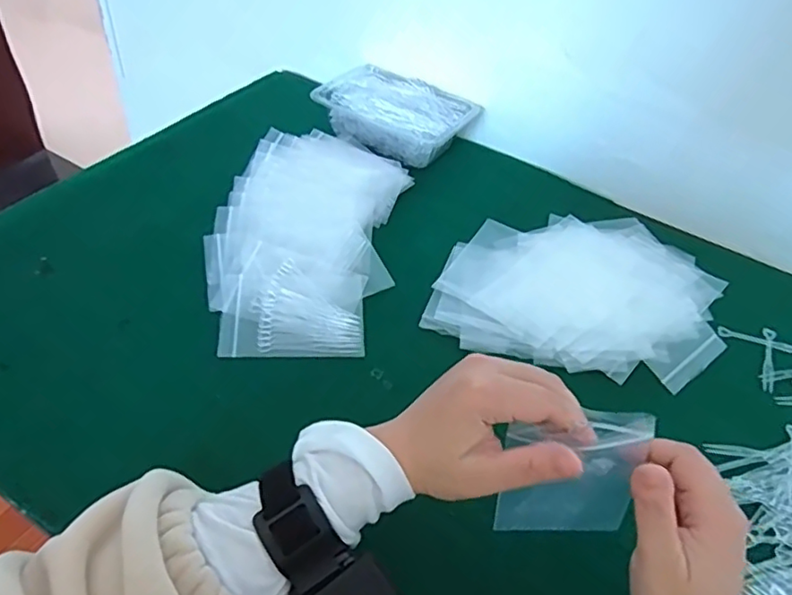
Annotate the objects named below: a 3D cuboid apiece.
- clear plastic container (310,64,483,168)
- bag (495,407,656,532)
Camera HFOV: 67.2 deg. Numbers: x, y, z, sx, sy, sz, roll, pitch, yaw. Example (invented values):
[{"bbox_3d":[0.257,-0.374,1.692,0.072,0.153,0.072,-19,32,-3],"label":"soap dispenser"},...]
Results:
[{"bbox_3d":[0.001,-0.225,0.739,0.175,0.052,0.122,28,49,19],"label":"clear plastic container"},{"bbox_3d":[0.104,0.111,0.365,0.081,0.114,0.019,-4,44,4],"label":"bag"}]

